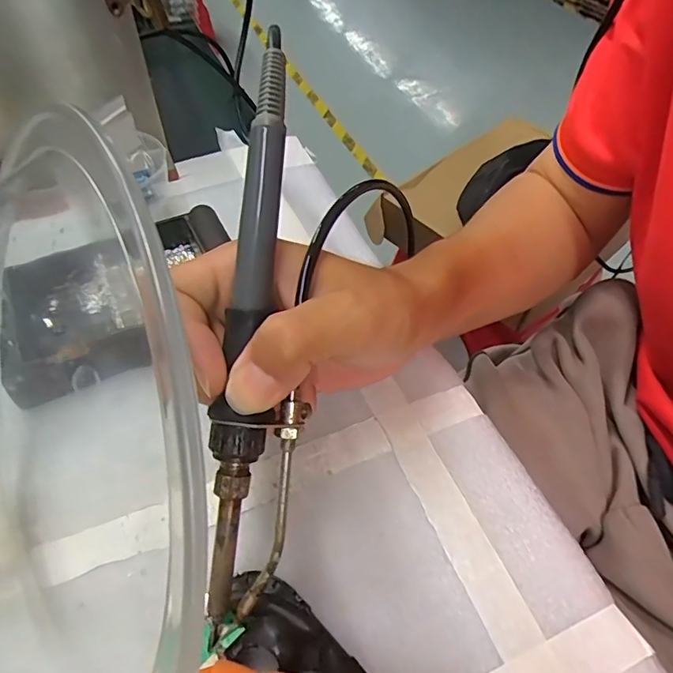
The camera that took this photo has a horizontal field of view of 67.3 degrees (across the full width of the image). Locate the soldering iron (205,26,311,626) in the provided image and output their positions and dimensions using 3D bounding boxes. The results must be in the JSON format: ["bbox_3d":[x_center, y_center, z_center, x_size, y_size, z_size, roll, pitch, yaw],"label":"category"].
[{"bbox_3d":[-0.027,-0.006,0.186,0.030,0.030,0.201,2,88,-3],"label":"soldering iron"}]

